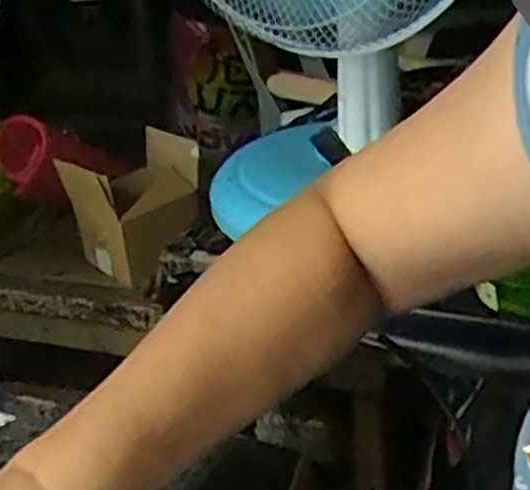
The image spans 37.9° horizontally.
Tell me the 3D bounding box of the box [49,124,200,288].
[{"bbox_3d":[-0.175,-0.049,1.070,0.099,0.169,0.184,14,35,32],"label":"box"}]

